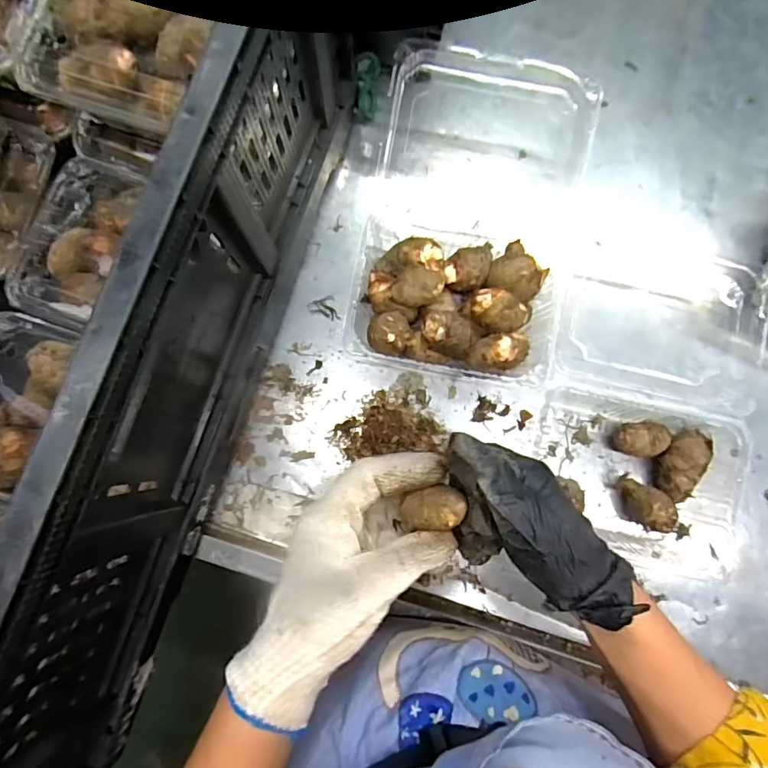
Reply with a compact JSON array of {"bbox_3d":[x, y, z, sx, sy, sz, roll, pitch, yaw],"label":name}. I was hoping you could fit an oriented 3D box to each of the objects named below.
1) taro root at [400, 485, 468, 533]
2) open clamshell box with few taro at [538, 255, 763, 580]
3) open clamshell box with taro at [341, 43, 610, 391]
[{"bbox_3d":[0.027,0.072,0.282,0.033,0.023,0.022,-8,84,-2],"label":"taro root"},{"bbox_3d":[0.235,0.030,0.424,0.187,0.054,0.264,3,85,0],"label":"open clamshell box with few taro"},{"bbox_3d":[0.079,-0.152,0.432,0.187,0.068,0.290,12,85,1],"label":"open clamshell box with taro"}]

